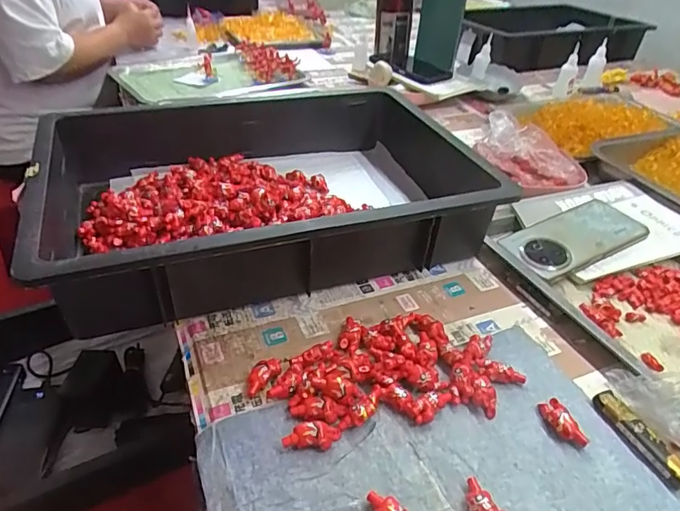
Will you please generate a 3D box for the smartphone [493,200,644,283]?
[{"bbox_3d":[0.262,-0.021,0.558,0.155,0.011,0.077,-18,48,-18],"label":"smartphone"}]

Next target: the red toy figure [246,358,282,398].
[{"bbox_3d":[-0.062,0.097,0.404,0.016,0.015,0.037,28,43,29],"label":"red toy figure"}]

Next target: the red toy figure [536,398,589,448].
[{"bbox_3d":[0.170,0.128,0.382,0.017,0.014,0.040,-13,39,-20],"label":"red toy figure"}]

